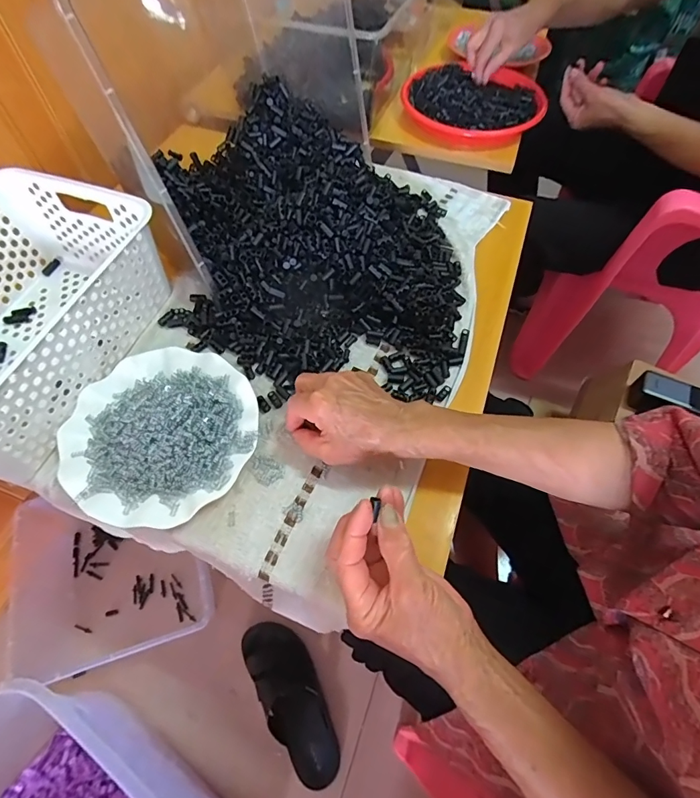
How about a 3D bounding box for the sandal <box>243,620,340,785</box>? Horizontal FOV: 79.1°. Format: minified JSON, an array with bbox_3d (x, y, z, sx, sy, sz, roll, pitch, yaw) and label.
[{"bbox_3d":[-0.097,0.508,0.721,0.100,0.058,0.256,-25,64,-15],"label":"sandal"}]

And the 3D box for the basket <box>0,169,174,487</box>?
[{"bbox_3d":[-0.348,-0.078,0.434,0.203,0.115,0.305,18,61,9],"label":"basket"}]

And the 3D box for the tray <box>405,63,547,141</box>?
[{"bbox_3d":[0.212,-0.518,0.737,0.234,0.039,0.226,8,60,3],"label":"tray"}]

